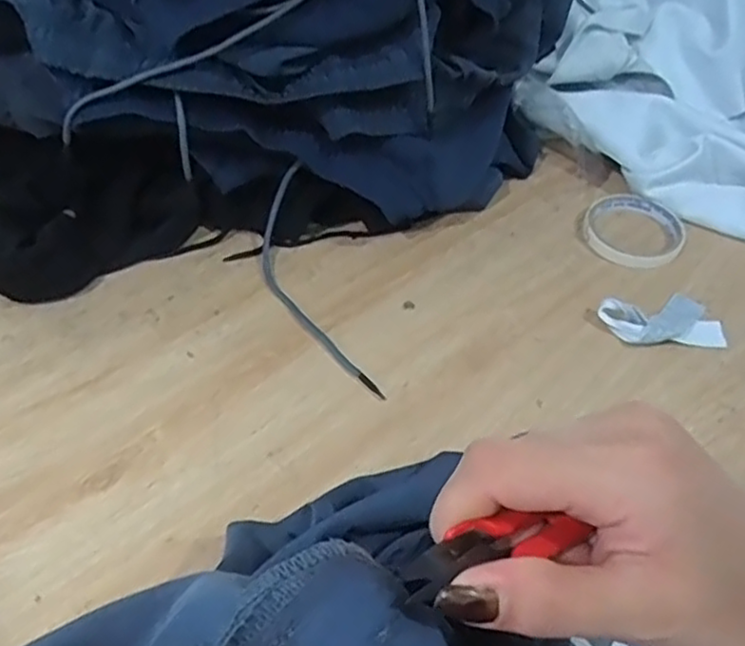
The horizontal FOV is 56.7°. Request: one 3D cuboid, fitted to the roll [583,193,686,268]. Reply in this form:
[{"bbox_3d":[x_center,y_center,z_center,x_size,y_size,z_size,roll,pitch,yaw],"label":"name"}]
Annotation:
[{"bbox_3d":[0.239,-0.086,0.632,0.087,0.014,0.085,1,49,-2],"label":"roll"}]

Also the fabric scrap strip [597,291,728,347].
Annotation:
[{"bbox_3d":[0.236,-0.003,0.556,0.093,0.020,0.057,-11,51,-12],"label":"fabric scrap strip"}]

